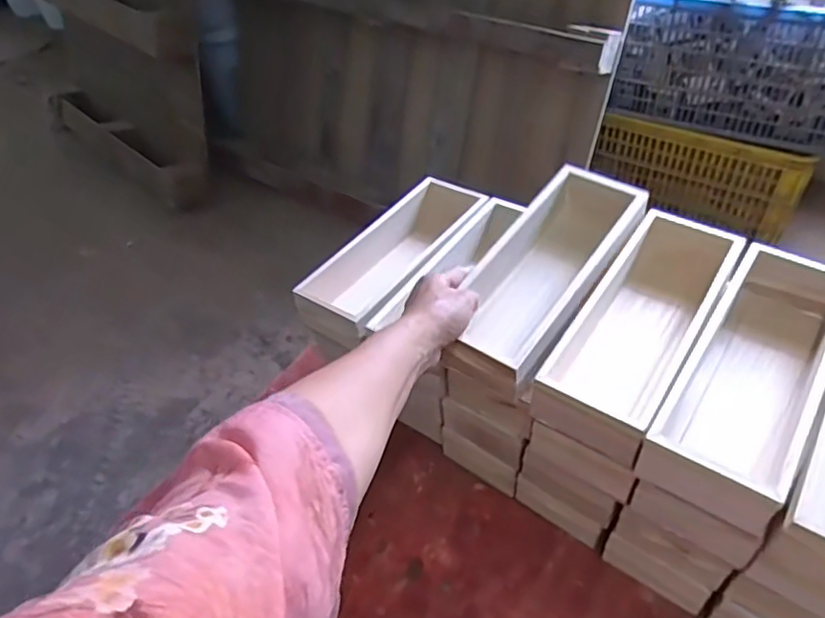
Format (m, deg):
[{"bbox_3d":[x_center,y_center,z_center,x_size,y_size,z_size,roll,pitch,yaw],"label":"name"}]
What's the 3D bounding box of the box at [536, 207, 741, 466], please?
[{"bbox_3d":[0.232,0.013,0.606,0.106,0.065,0.299,25,54,27],"label":"box"}]

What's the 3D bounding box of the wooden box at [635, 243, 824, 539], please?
[{"bbox_3d":[0.311,0.058,0.551,0.102,0.063,0.273,25,54,27],"label":"wooden box"}]

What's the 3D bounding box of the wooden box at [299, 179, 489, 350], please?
[{"bbox_3d":[-0.019,-0.060,0.803,0.109,0.082,0.279,25,54,27],"label":"wooden box"}]

